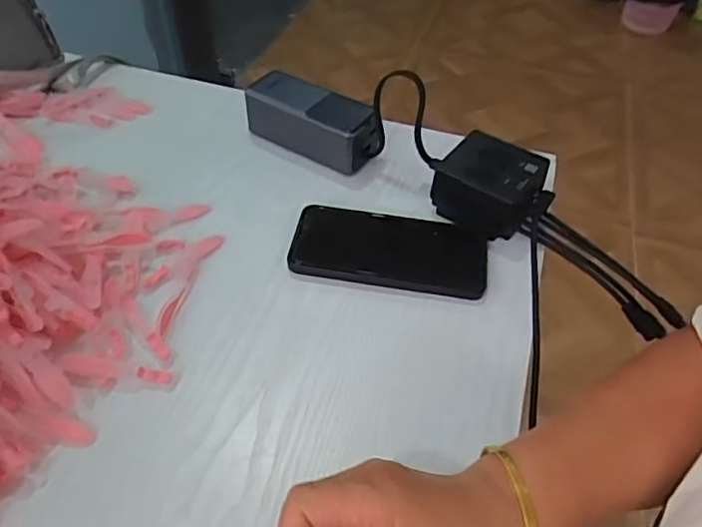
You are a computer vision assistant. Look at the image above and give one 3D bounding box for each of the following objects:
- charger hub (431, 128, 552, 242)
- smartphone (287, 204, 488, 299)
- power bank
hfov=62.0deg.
[{"bbox_3d":[0.119,-0.070,0.509,0.098,0.044,0.082,34,55,24],"label":"charger hub"},{"bbox_3d":[0.033,-0.014,0.481,0.157,0.014,0.077,9,48,5],"label":"smartphone"},{"bbox_3d":[-0.035,-0.139,0.562,0.133,0.049,0.054,26,52,19],"label":"power bank"}]

